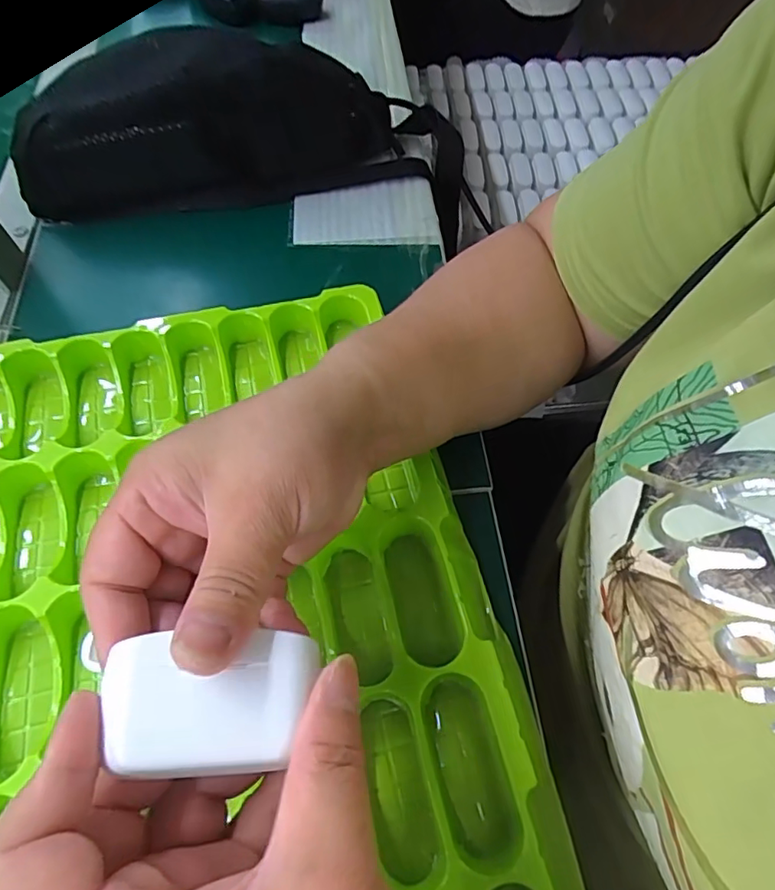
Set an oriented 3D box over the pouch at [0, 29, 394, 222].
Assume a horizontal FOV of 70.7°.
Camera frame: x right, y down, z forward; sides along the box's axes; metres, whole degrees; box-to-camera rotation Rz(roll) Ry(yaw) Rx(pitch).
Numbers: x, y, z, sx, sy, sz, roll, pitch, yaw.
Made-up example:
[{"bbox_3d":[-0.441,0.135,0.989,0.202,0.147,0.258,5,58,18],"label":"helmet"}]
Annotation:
[{"bbox_3d":[-0.133,-0.243,0.412,0.284,0.081,0.078,-16,62,-9],"label":"pouch"}]

